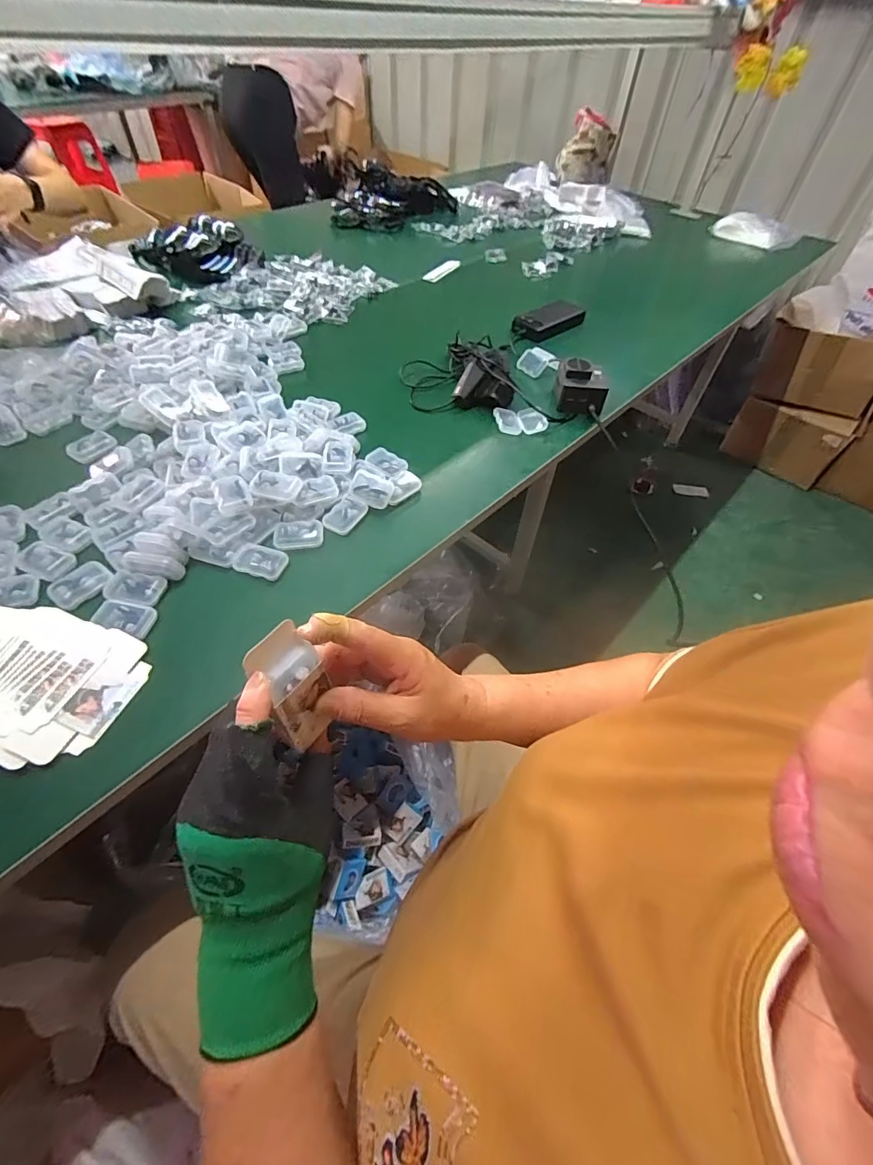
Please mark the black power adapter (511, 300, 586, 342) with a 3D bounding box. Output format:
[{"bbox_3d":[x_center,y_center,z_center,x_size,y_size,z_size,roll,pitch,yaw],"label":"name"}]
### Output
[{"bbox_3d":[0.223,-0.518,0.915,0.160,0.030,0.068,-33,61,-26],"label":"black power adapter"}]

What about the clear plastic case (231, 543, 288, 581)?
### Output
[{"bbox_3d":[-0.196,-0.025,0.517,0.057,0.010,0.039,12,52,5],"label":"clear plastic case"}]

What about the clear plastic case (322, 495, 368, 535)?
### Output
[{"bbox_3d":[-0.112,-0.085,0.566,0.038,0.012,0.055,27,55,16],"label":"clear plastic case"}]

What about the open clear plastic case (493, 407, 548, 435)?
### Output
[{"bbox_3d":[0.129,-0.245,0.705,0.079,0.020,0.049,0,52,-4],"label":"open clear plastic case"}]

